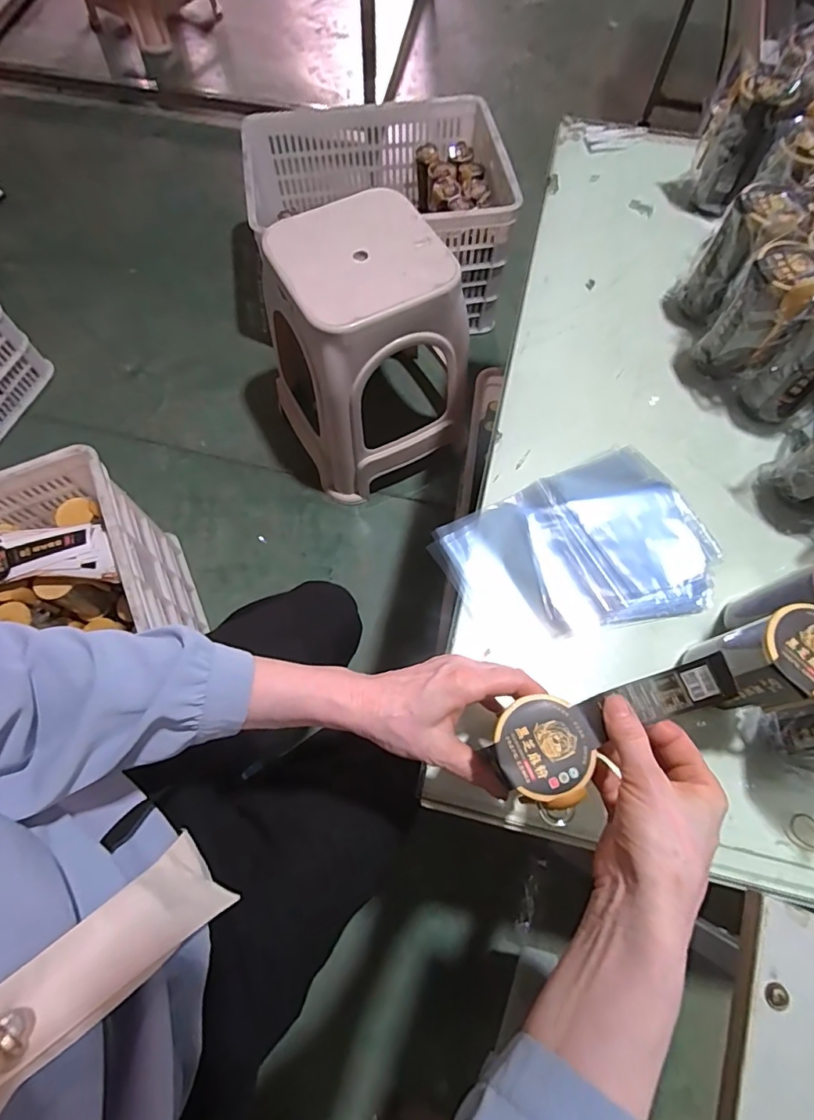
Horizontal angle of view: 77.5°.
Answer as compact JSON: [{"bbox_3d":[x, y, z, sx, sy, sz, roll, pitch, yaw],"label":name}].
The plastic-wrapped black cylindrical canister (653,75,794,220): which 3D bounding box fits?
[{"bbox_3d":[0.415,-0.536,0.660,0.098,0.142,0.058,34,74,9],"label":"plastic-wrapped black cylindrical canister"}]

